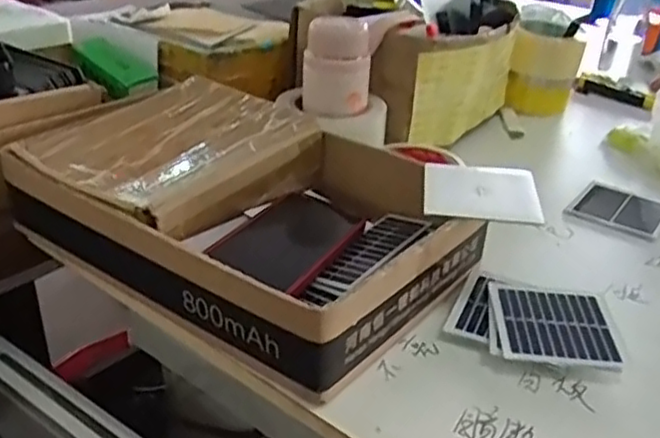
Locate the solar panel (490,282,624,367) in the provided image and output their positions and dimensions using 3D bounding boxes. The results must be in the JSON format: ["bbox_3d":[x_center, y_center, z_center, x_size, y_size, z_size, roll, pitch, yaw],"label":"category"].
[{"bbox_3d":[0.165,0.075,0.511,0.079,0.006,0.092,5,29,3],"label":"solar panel"}]

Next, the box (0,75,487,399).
[{"bbox_3d":[-0.074,-0.012,0.588,0.361,0.084,0.232,23,35,31],"label":"box"}]

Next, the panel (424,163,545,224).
[{"bbox_3d":[0.120,-0.022,0.546,0.087,0.012,0.073,6,29,5],"label":"panel"}]

